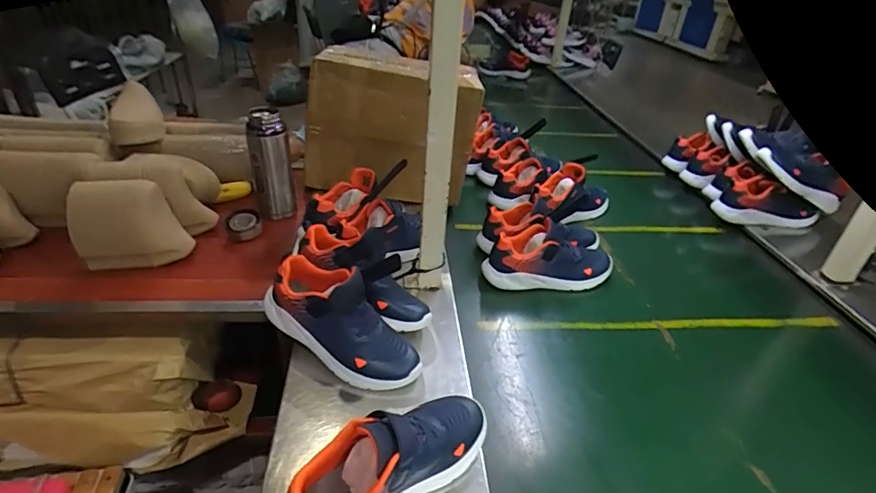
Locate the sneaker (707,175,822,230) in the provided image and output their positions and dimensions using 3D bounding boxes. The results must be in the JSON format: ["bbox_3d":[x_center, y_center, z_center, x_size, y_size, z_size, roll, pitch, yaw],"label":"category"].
[{"bbox_3d":[0.827,-0.114,1.193,0.248,0.097,0.093,0,33,-6],"label":"sneaker"}]

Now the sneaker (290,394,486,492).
[{"bbox_3d":[-0.049,0.235,0.528,0.260,0.096,0.081,-24,42,-37],"label":"sneaker"}]

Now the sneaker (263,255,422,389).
[{"bbox_3d":[-0.137,0.102,0.686,0.258,0.147,0.089,35,41,14],"label":"sneaker"}]

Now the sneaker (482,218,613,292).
[{"bbox_3d":[0.227,0.018,0.957,0.273,0.109,0.111,-2,33,-9],"label":"sneaker"}]

